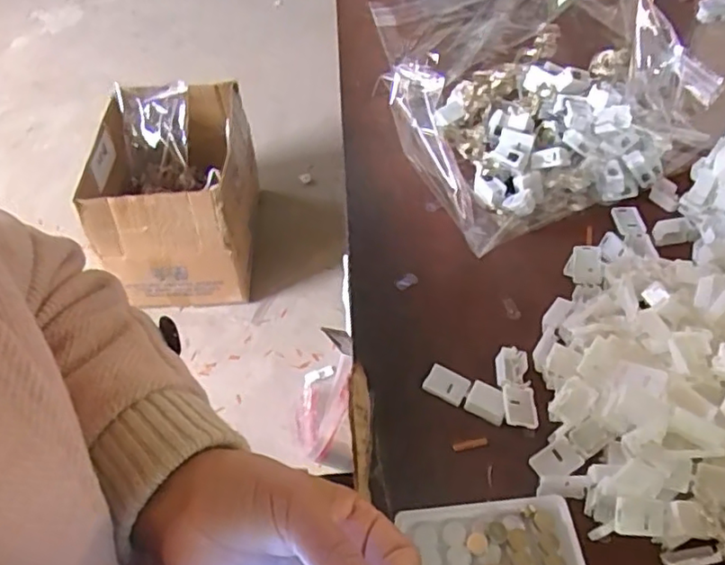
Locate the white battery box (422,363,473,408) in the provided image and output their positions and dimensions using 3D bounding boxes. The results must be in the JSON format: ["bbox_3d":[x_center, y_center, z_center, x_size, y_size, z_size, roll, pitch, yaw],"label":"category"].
[{"bbox_3d":[0.056,0.067,0.405,0.028,0.006,0.021,26,57,21],"label":"white battery box"}]

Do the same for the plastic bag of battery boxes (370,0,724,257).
[{"bbox_3d":[0.127,-0.154,0.489,0.228,0.138,0.188,-21,54,-14],"label":"plastic bag of battery boxes"}]

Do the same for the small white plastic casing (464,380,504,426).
[{"bbox_3d":[0.080,0.076,0.392,0.025,0.011,0.018,25,57,20],"label":"small white plastic casing"}]

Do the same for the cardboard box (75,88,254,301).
[{"bbox_3d":[-0.397,-0.195,1.323,0.295,0.281,0.386,-3,52,-1],"label":"cardboard box"}]

